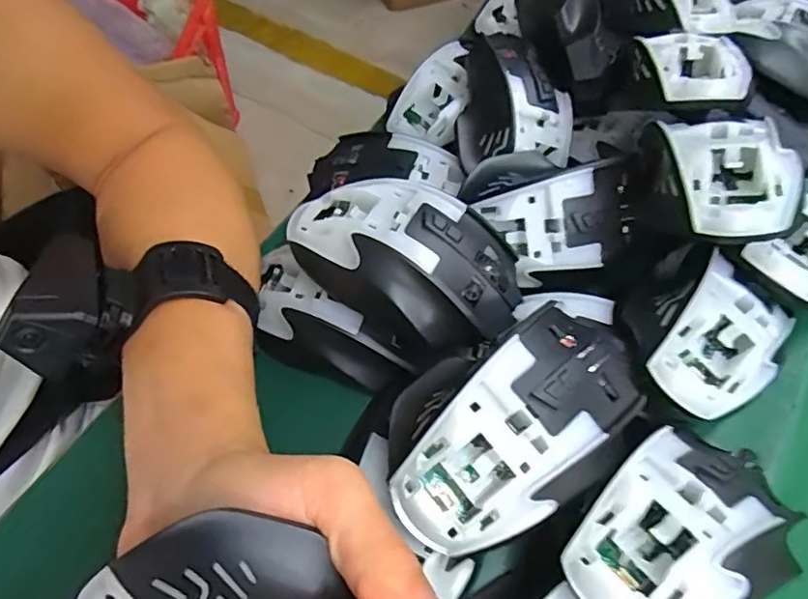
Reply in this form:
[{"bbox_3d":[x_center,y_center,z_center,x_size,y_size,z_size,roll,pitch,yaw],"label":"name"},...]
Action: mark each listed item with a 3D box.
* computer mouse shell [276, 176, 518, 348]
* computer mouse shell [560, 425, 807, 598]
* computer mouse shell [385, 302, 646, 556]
[{"bbox_3d":[-0.001,-0.021,0.283,0.116,0.045,0.073,31,61,13],"label":"computer mouse shell"},{"bbox_3d":[0.104,0.090,0.221,0.085,0.026,0.066,-29,65,-20],"label":"computer mouse shell"},{"bbox_3d":[0.048,0.041,0.234,0.125,0.034,0.071,-36,68,-23],"label":"computer mouse shell"}]

